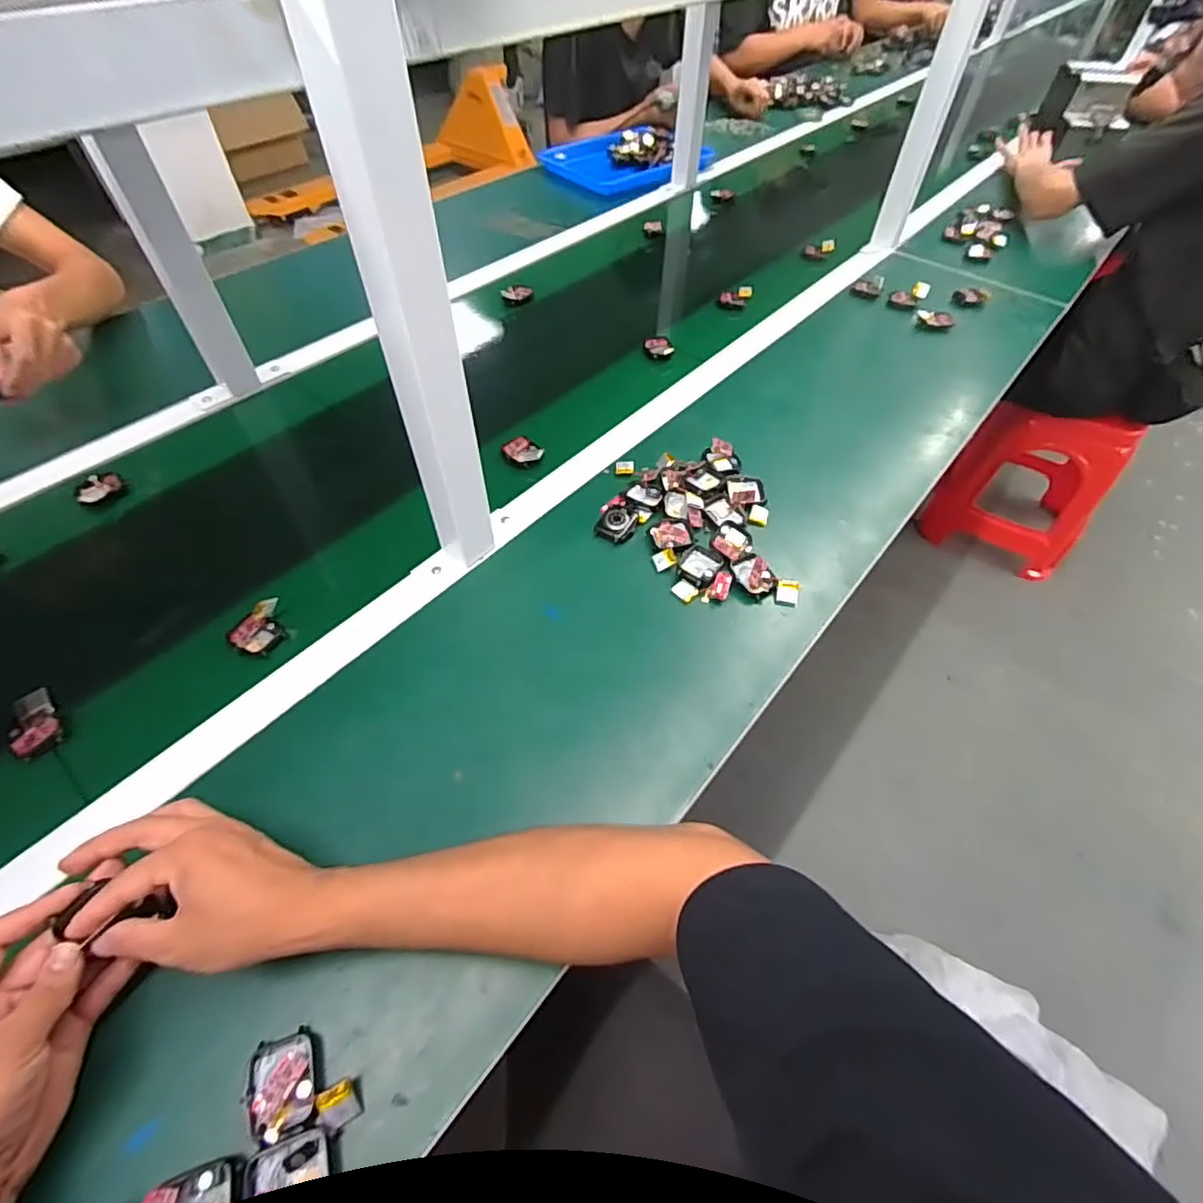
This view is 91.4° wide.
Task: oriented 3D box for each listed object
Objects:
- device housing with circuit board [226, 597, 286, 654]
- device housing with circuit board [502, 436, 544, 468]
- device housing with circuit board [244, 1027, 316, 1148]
[{"bbox_3d":[-0.310,0.024,0.532,0.050,0.031,0.039,-37,63,-25],"label":"device housing with circuit board"},{"bbox_3d":[-0.094,-0.177,0.701,0.045,0.022,0.041,-11,55,-9],"label":"device housing with circuit board"},{"bbox_3d":[-0.186,0.281,0.342,0.035,0.013,0.048,-20,57,-15],"label":"device housing with circuit board"}]

